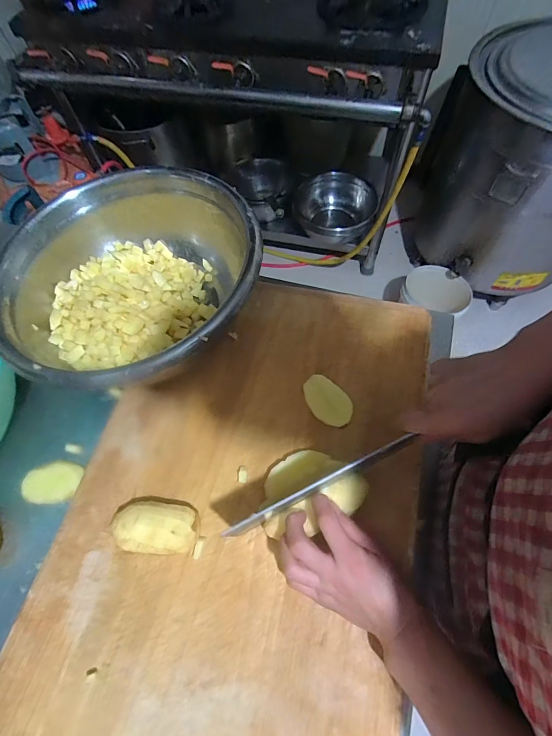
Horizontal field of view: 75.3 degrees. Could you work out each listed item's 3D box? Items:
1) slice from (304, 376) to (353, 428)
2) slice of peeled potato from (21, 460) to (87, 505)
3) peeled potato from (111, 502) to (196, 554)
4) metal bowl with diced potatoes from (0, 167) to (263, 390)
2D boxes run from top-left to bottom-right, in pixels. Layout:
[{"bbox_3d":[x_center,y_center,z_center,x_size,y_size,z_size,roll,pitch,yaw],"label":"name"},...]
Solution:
[{"bbox_3d":[0.063,0.040,0.443,0.044,0.006,0.069,-40,69,-15],"label":"slice"},{"bbox_3d":[-0.277,0.142,0.443,0.069,0.015,0.046,-7,64,0],"label":"slice of peeled potato"},{"bbox_3d":[-0.126,0.170,0.381,0.079,0.042,0.047,3,64,5],"label":"peeled potato"},{"bbox_3d":[-0.186,-0.102,0.470,0.329,0.124,0.310,-1,64,3],"label":"metal bowl with diced potatoes"}]

